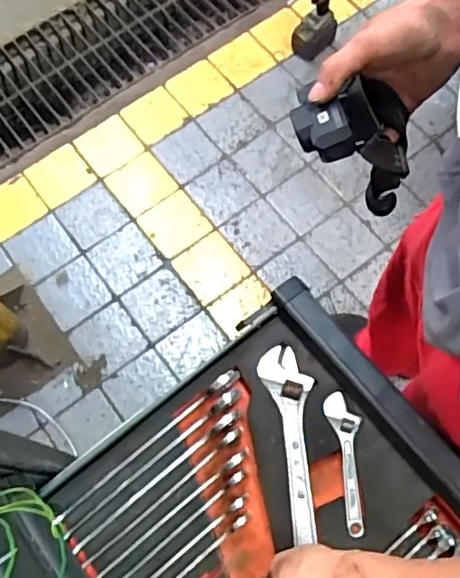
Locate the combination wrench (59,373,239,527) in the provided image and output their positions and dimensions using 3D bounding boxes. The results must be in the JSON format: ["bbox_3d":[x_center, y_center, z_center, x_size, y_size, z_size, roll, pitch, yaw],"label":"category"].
[{"bbox_3d":[-0.085,0.168,0.649,0.243,0.025,0.011,-39,74,-12],"label":"combination wrench"}]

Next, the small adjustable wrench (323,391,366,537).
[{"bbox_3d":[0.128,0.184,0.642,0.033,0.014,0.146,-7,70,-1],"label":"small adjustable wrench"}]

